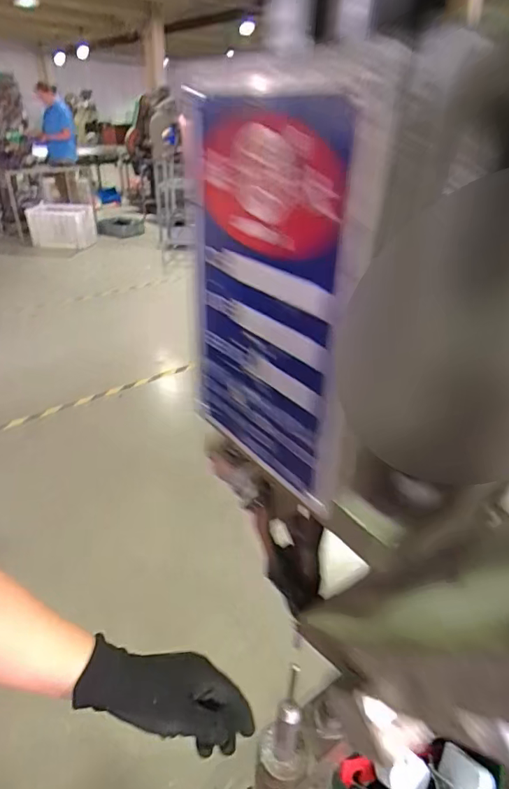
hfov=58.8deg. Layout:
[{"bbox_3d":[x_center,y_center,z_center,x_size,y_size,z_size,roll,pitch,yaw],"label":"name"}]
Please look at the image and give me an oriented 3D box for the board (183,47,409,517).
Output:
[{"bbox_3d":[0.003,-0.025,0.126,0.006,0.107,0.072,-24,40,-30],"label":"board"}]

